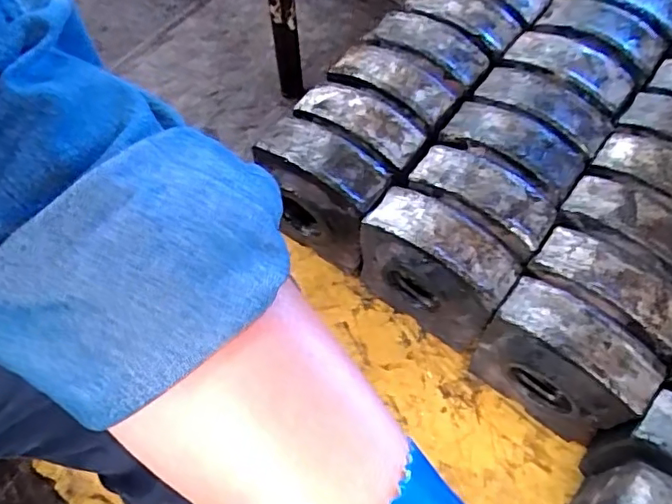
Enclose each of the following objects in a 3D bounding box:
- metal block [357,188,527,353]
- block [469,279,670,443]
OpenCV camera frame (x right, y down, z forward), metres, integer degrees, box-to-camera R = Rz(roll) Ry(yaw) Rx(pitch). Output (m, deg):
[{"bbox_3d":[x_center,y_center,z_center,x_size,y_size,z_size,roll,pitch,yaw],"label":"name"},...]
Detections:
[{"bbox_3d":[0.106,0.021,0.631,0.159,0.162,0.080,28,68,14],"label":"metal block"},{"bbox_3d":[0.227,0.119,0.587,0.152,0.164,0.082,33,69,16],"label":"block"}]

